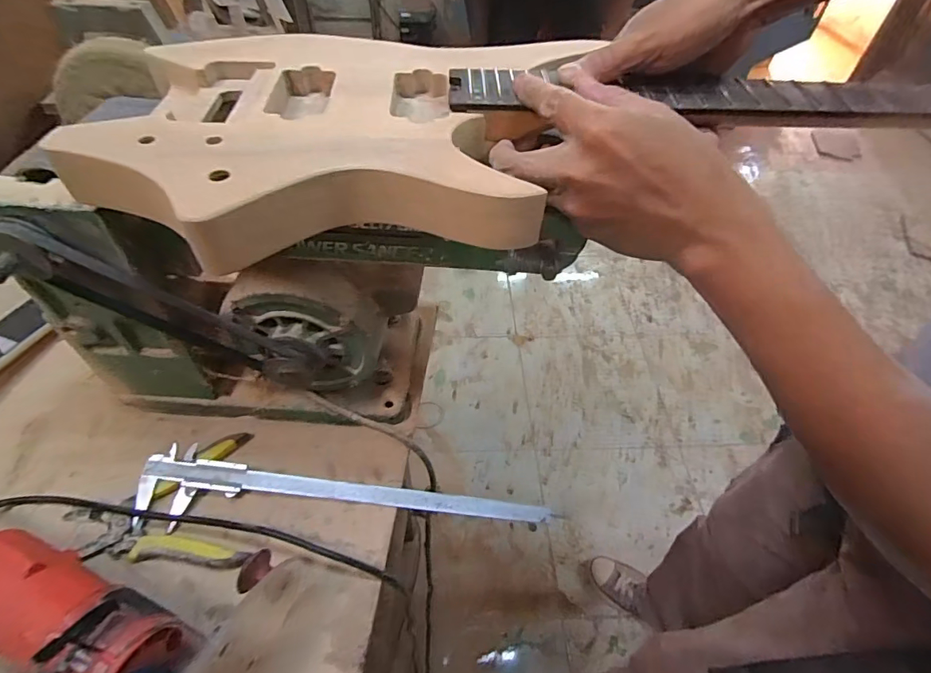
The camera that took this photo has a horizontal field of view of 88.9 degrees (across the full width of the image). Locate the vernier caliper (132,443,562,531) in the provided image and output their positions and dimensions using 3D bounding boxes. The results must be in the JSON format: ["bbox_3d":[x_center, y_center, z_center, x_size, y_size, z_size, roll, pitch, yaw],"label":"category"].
[{"bbox_3d":[-0.111,0.159,0.444,0.388,0.018,0.061,7,49,2],"label":"vernier caliper"}]

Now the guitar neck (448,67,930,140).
[{"bbox_3d":[0.235,-0.171,0.348,0.488,0.024,0.057,0,49,-1],"label":"guitar neck"}]

